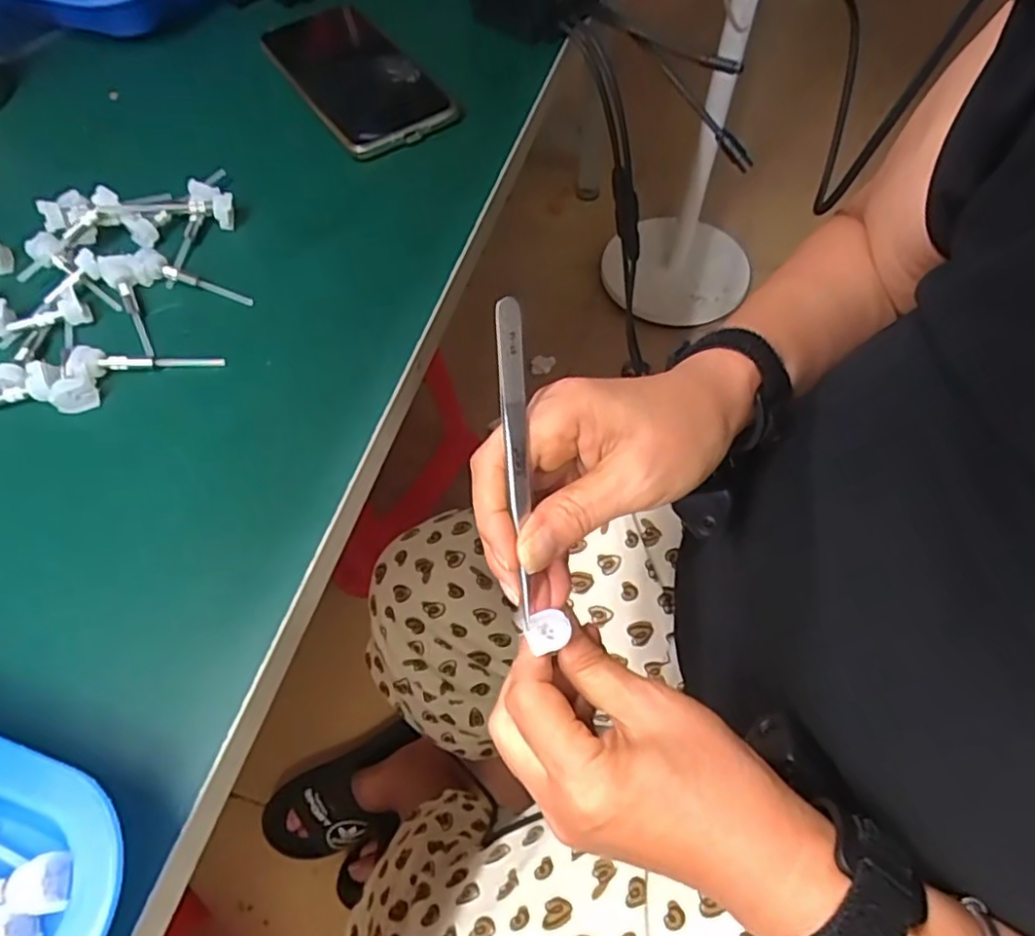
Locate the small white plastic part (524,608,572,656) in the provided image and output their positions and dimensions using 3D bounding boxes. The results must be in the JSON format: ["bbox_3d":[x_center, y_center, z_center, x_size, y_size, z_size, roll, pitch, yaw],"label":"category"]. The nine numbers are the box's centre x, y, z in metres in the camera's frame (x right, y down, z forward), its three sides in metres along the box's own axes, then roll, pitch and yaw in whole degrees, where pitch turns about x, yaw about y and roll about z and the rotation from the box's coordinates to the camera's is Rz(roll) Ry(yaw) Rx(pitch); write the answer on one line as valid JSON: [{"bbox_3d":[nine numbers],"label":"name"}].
[{"bbox_3d":[0.013,0.067,0.268,0.018,0.004,0.016,-18,62,-10],"label":"small white plastic part"}]

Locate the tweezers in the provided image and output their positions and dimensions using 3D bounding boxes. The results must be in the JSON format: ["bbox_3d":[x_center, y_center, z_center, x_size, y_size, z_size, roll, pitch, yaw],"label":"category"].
[{"bbox_3d":[0.000,0.001,0.254,0.010,0.007,0.132,-4,102,-2],"label":"tweezers"}]

